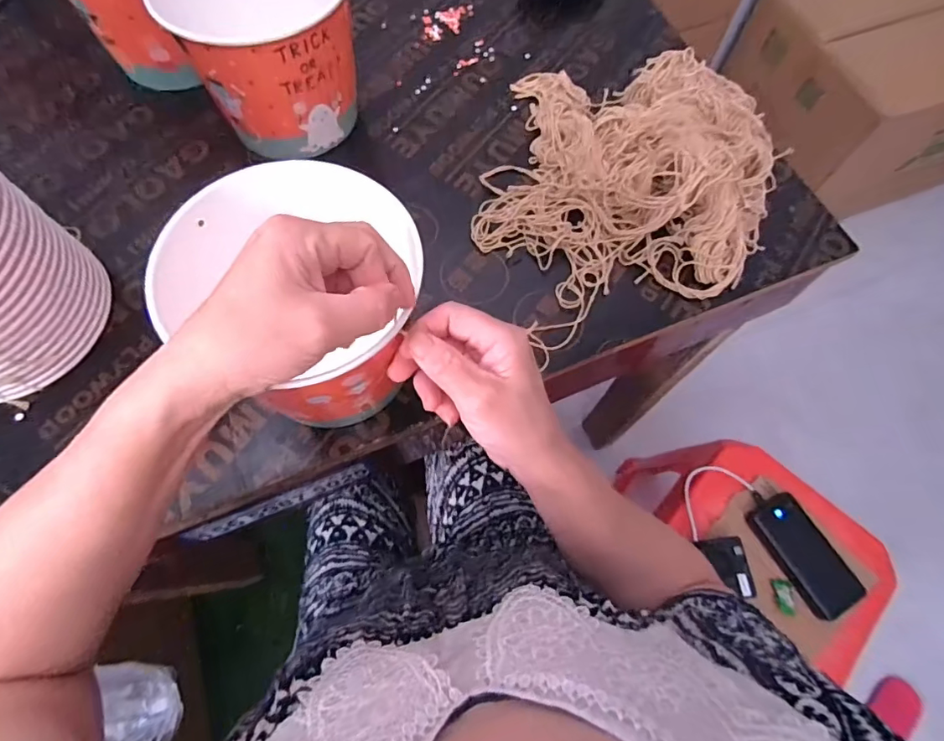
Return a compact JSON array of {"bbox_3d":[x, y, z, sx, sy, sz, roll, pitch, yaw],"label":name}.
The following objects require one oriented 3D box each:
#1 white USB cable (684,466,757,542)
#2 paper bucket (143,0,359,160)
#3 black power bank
[{"bbox_3d":[0.344,0.183,0.734,0.125,0.019,0.072,-34,72,-14],"label":"white USB cable"},{"bbox_3d":[-0.184,-0.289,0.468,0.147,0.145,0.121,-31,72,-13],"label":"paper bucket"},{"bbox_3d":[0.456,0.248,0.682,0.081,0.019,0.152,-27,71,-12],"label":"black power bank"}]

